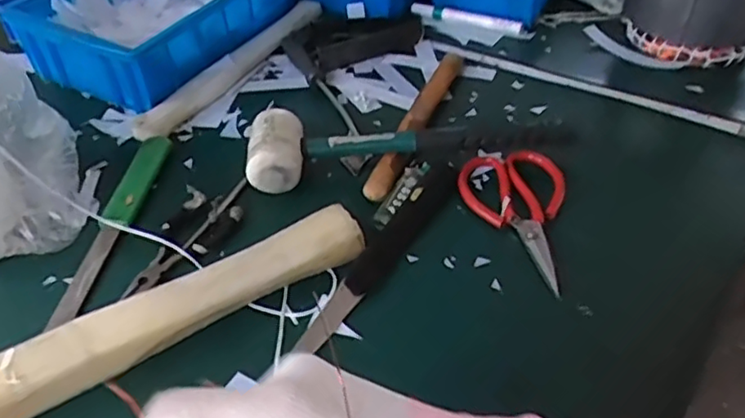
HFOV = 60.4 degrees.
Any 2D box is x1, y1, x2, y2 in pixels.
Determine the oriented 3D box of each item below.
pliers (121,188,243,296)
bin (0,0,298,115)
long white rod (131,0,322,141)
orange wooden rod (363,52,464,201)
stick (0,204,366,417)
[{"bbox_3d":[-0.158,0.027,0.517,0.055,0.012,0.112,18,45,22],"label":"pliers"},{"bbox_3d":[-0.239,-0.223,0.745,0.202,0.097,0.286,20,46,24],"label":"bin"},{"bbox_3d":[-0.150,-0.162,0.715,0.031,0.034,0.280,22,47,25],"label":"long white rod"},{"bbox_3d":[0.045,-0.087,0.622,0.027,0.023,0.233,14,44,18],"label":"orange wooden rod"},{"bbox_3d":[-0.155,0.082,0.438,0.331,0.034,0.043,-24,45,-23],"label":"stick"}]

